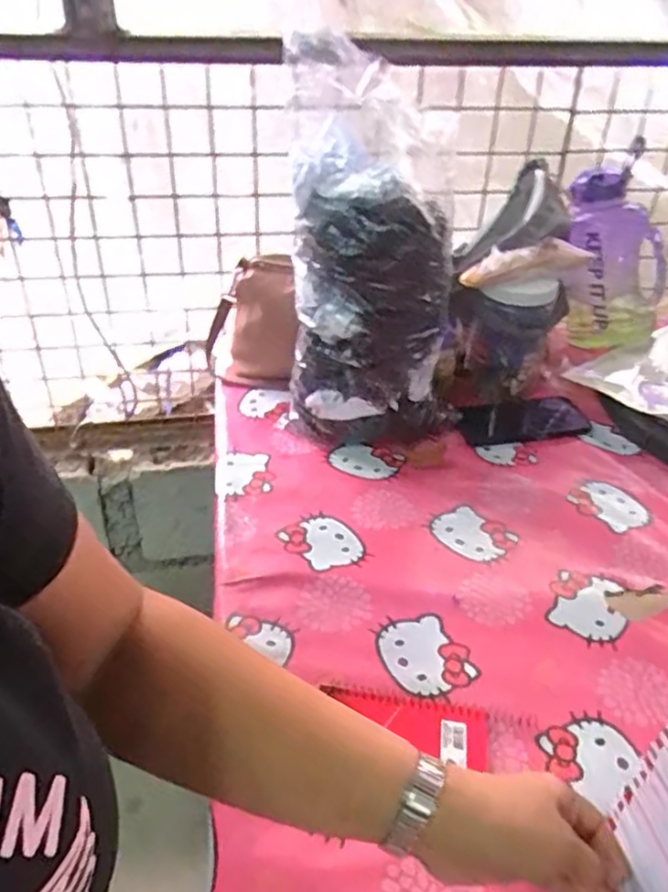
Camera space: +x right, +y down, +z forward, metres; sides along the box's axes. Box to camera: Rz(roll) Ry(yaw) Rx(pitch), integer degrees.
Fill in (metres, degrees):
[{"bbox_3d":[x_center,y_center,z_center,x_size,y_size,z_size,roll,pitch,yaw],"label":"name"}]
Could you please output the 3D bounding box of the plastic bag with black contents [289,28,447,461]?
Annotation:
[{"bbox_3d":[0.026,-0.190,0.753,0.149,0.399,0.161,-16,39,-22],"label":"plastic bag with black contents"}]

